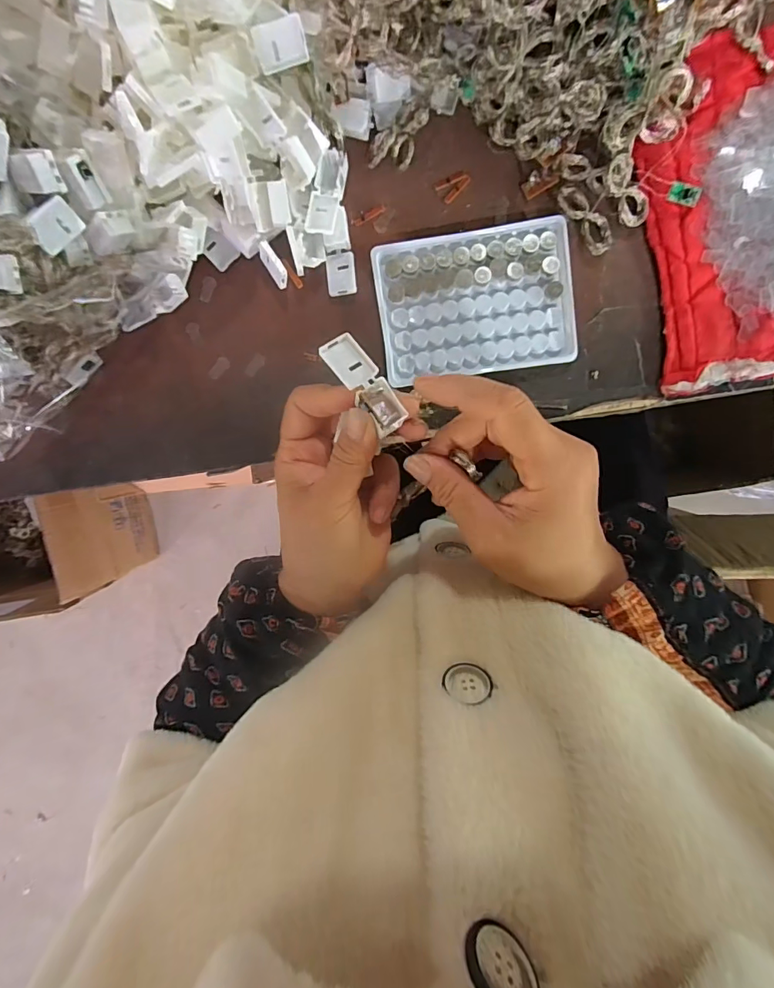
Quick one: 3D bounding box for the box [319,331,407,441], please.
[{"bbox_3d":[-0.011,-0.057,0.235,0.019,0.012,0.056,-37,86,7],"label":"box"}]

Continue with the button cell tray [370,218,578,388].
[{"bbox_3d":[0.060,-0.132,0.312,0.128,0.009,0.095,-7,97,4],"label":"button cell tray"}]

